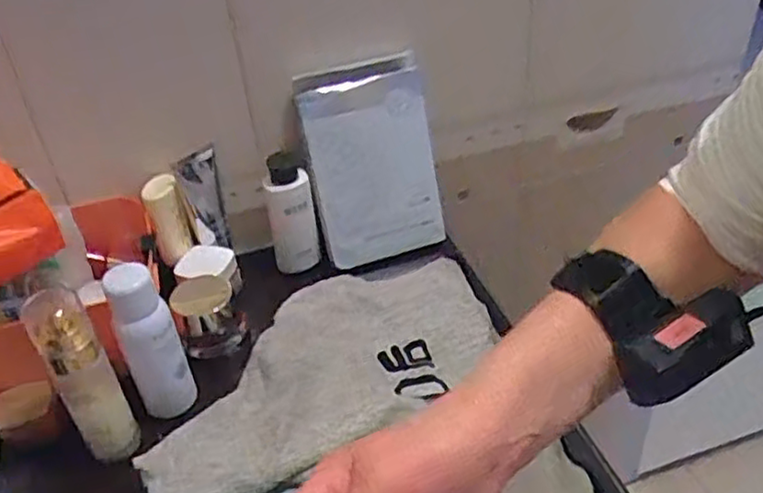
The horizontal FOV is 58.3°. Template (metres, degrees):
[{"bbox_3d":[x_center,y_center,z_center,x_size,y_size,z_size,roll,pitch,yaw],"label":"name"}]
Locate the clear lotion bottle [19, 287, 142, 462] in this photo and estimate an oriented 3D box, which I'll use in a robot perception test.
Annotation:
[{"bbox_3d":[-0.223,0.098,0.514,0.039,0.148,0.042,-26,42,-24],"label":"clear lotion bottle"}]

